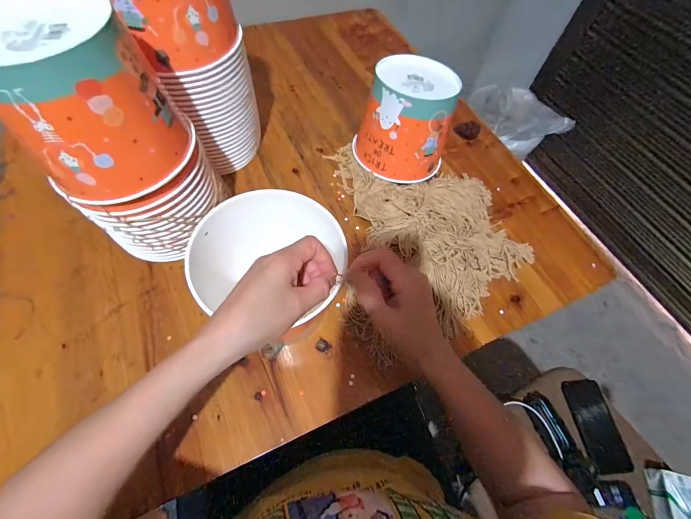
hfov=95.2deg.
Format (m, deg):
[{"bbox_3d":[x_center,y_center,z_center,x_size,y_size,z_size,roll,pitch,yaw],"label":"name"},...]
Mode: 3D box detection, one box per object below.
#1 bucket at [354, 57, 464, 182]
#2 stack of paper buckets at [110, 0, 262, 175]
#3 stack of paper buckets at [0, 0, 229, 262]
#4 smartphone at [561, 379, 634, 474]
[{"bbox_3d":[0.101,-0.225,0.525,0.147,0.144,0.155,17,63,6],"label":"bucket"},{"bbox_3d":[-0.211,-0.273,0.437,0.119,0.311,0.139,33,66,13],"label":"stack of paper buckets"},{"bbox_3d":[-0.248,-0.127,0.358,0.148,0.240,0.129,-30,68,-19],"label":"stack of paper buckets"},{"bbox_3d":[0.526,0.344,0.664,0.075,0.010,0.171,-8,60,7],"label":"smartphone"}]

